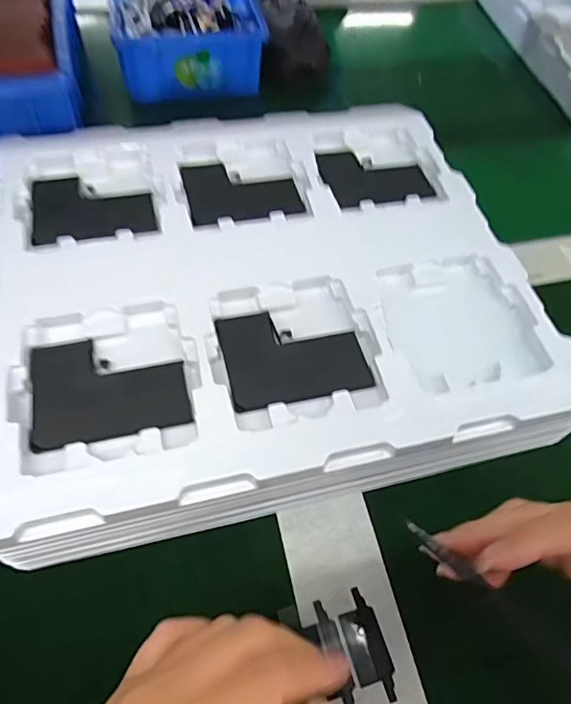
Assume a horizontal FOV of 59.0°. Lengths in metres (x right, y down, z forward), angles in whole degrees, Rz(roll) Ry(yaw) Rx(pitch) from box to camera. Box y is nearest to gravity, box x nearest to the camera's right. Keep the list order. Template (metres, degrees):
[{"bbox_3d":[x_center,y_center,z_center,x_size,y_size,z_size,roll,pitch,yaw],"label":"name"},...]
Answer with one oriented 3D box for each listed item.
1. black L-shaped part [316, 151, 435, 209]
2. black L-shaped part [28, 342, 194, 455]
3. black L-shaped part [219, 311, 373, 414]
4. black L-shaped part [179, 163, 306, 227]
[{"bbox_3d":[0.066,-0.131,0.374,0.078,0.008,0.063,-10,57,-11],"label":"black L-shaped part"},{"bbox_3d":[-0.091,0.019,0.265,0.076,0.010,0.058,-11,58,-11],"label":"black L-shaped part"},{"bbox_3d":[0.005,0.000,0.284,0.077,0.004,0.061,-11,58,-11],"label":"black L-shaped part"},{"bbox_3d":[-0.031,-0.113,0.355,0.076,0.006,0.061,-12,58,-12],"label":"black L-shaped part"}]

